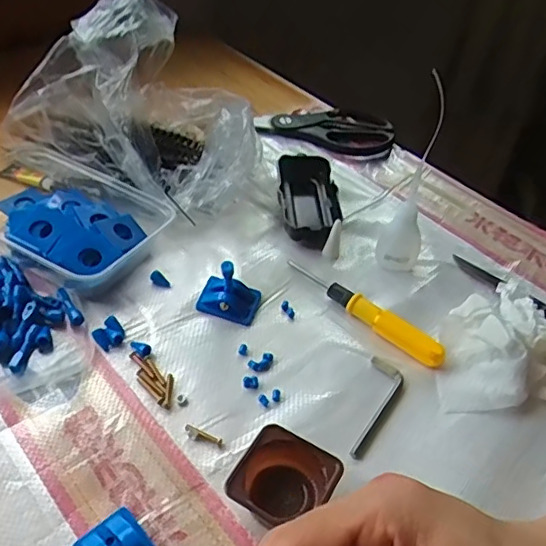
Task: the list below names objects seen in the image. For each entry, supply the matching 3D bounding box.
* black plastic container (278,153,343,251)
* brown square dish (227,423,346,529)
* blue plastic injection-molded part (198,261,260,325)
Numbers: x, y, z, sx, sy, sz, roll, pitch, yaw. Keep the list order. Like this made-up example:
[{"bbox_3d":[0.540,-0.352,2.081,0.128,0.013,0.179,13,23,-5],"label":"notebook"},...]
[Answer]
[{"bbox_3d":[0.032,-0.067,0.538,0.054,0.031,0.110,4,43,-2],"label":"black plastic container"},{"bbox_3d":[0.004,0.124,0.342,0.053,0.025,0.055,31,48,24],"label":"brown square dish"},{"bbox_3d":[-0.033,0.009,0.441,0.045,0.043,0.034,10,43,4],"label":"blue plastic injection-molded part"}]

